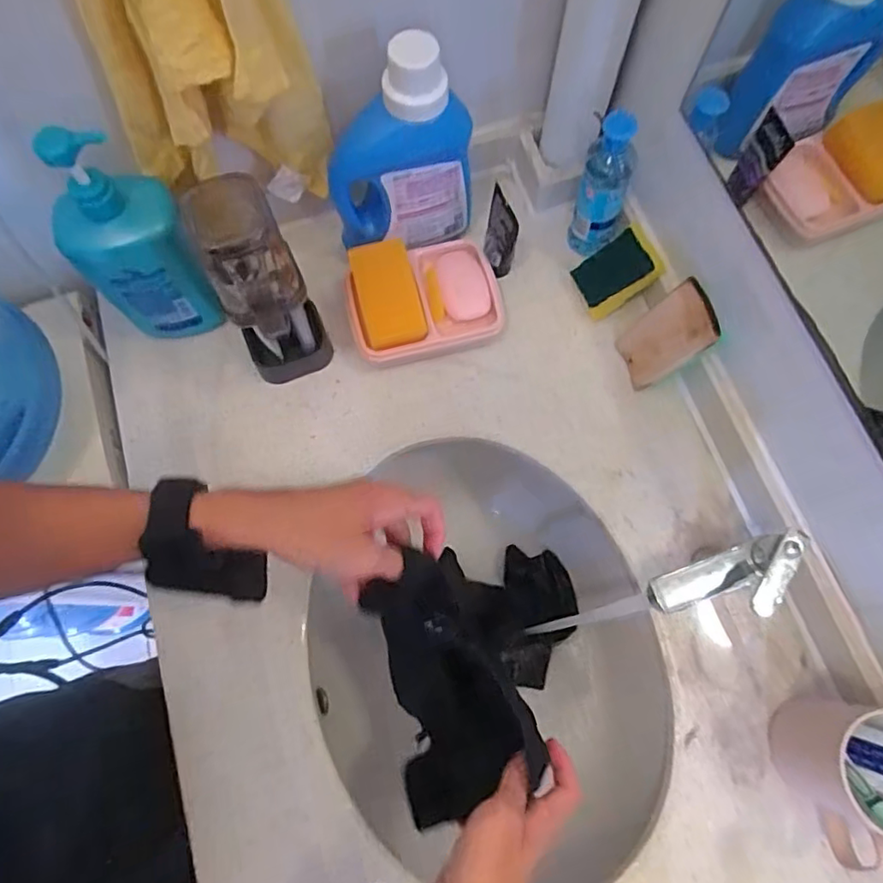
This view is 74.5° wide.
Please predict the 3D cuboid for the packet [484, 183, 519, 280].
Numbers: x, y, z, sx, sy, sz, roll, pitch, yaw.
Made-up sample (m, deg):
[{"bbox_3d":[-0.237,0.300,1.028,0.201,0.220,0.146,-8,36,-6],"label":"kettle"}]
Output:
[{"bbox_3d":[0.061,-0.216,0.602,0.029,0.106,0.025,-5,54,-2],"label":"packet"}]

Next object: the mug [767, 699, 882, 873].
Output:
[{"bbox_3d":[0.330,0.267,0.459,0.076,0.097,0.107,-13,73,-4],"label":"mug"}]

